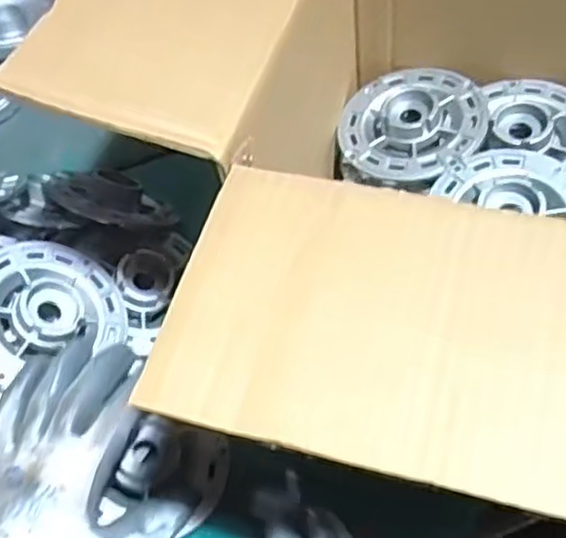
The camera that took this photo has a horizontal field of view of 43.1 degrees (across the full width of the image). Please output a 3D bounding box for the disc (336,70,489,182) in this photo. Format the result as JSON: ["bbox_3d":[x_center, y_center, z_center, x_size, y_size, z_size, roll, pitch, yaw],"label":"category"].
[{"bbox_3d":[0.097,-0.113,0.542,0.106,0.023,0.108,-3,54,4],"label":"disc"}]

